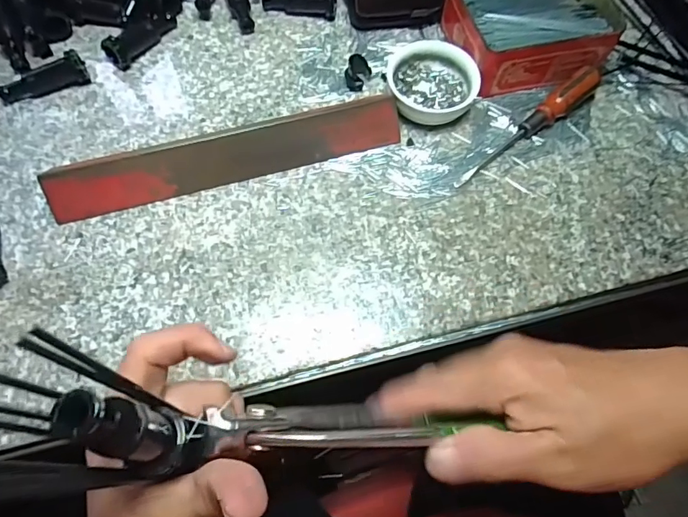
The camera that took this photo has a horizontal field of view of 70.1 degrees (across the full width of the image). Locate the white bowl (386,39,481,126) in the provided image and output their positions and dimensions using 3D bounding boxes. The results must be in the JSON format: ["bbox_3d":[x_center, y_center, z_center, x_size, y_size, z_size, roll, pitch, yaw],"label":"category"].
[{"bbox_3d":[0.069,-0.140,0.392,0.068,0.024,0.069,1,66,-1],"label":"white bowl"}]

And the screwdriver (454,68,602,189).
[{"bbox_3d":[0.143,-0.103,0.381,0.145,0.021,0.018,-36,72,-16],"label":"screwdriver"}]

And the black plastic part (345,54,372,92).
[{"bbox_3d":[0.011,-0.150,0.399,0.016,0.025,0.021,27,68,10],"label":"black plastic part"}]

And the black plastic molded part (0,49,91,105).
[{"bbox_3d":[-0.236,-0.139,0.385,0.067,0.021,0.016,-26,69,-12],"label":"black plastic molded part"}]

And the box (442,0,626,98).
[{"bbox_3d":[0.157,-0.205,0.420,0.128,0.041,0.114,-13,67,-7],"label":"box"}]

